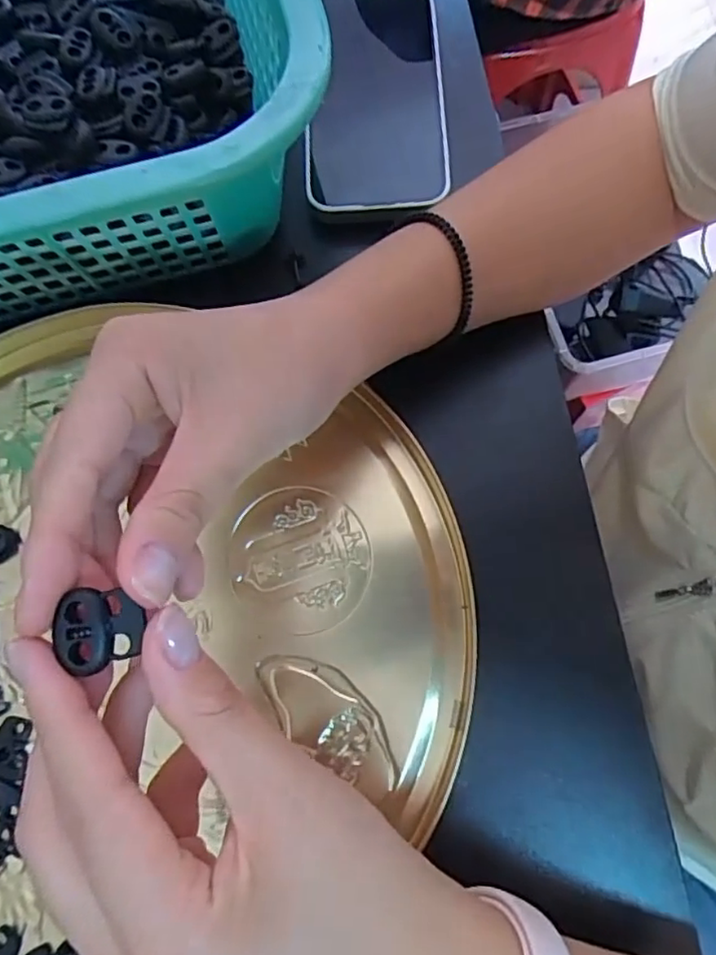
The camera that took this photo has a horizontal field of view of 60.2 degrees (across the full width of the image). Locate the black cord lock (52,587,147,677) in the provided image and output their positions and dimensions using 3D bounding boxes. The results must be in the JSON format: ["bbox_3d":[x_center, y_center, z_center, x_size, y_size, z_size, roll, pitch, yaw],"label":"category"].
[{"bbox_3d":[-0.067,0.039,0.159,0.021,0.007,0.021,0,74,1],"label":"black cord lock"}]

